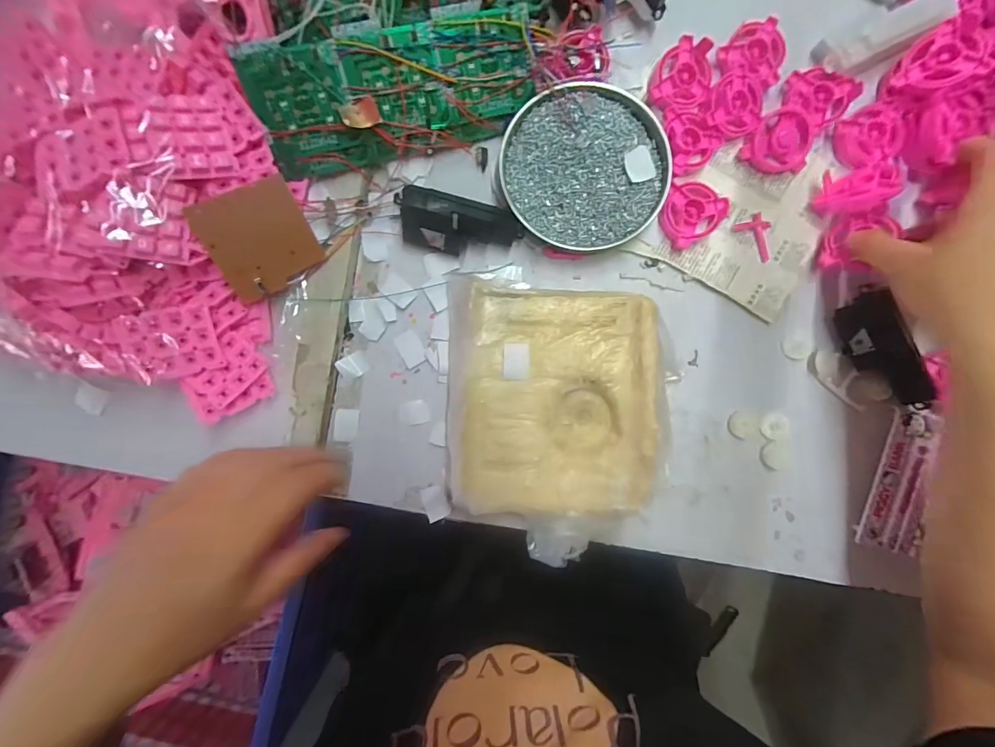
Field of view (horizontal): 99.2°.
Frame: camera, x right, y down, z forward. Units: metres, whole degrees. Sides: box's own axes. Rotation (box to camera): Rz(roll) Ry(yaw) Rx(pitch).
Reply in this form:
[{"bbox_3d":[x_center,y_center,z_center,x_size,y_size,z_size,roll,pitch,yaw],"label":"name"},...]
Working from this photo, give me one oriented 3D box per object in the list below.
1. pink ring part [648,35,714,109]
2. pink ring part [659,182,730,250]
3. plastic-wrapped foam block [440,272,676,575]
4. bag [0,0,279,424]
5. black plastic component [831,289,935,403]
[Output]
[{"bbox_3d":[0.154,-0.247,0.355,0.046,0.025,0.053,33,90,1],"label":"pink ring part"},{"bbox_3d":[0.162,-0.136,0.357,0.053,0.015,0.045,-36,89,1],"label":"pink ring part"},{"bbox_3d":[0.045,0.036,0.348,0.179,0.039,0.207,7,90,1],"label":"plastic-wrapped foam block"},{"bbox_3d":[-0.280,-0.137,0.302,0.207,0.086,0.314,2,90,1],"label":"bag"},{"bbox_3d":[0.317,-0.019,0.348,0.039,0.022,0.093,-23,90,1],"label":"black plastic component"}]

